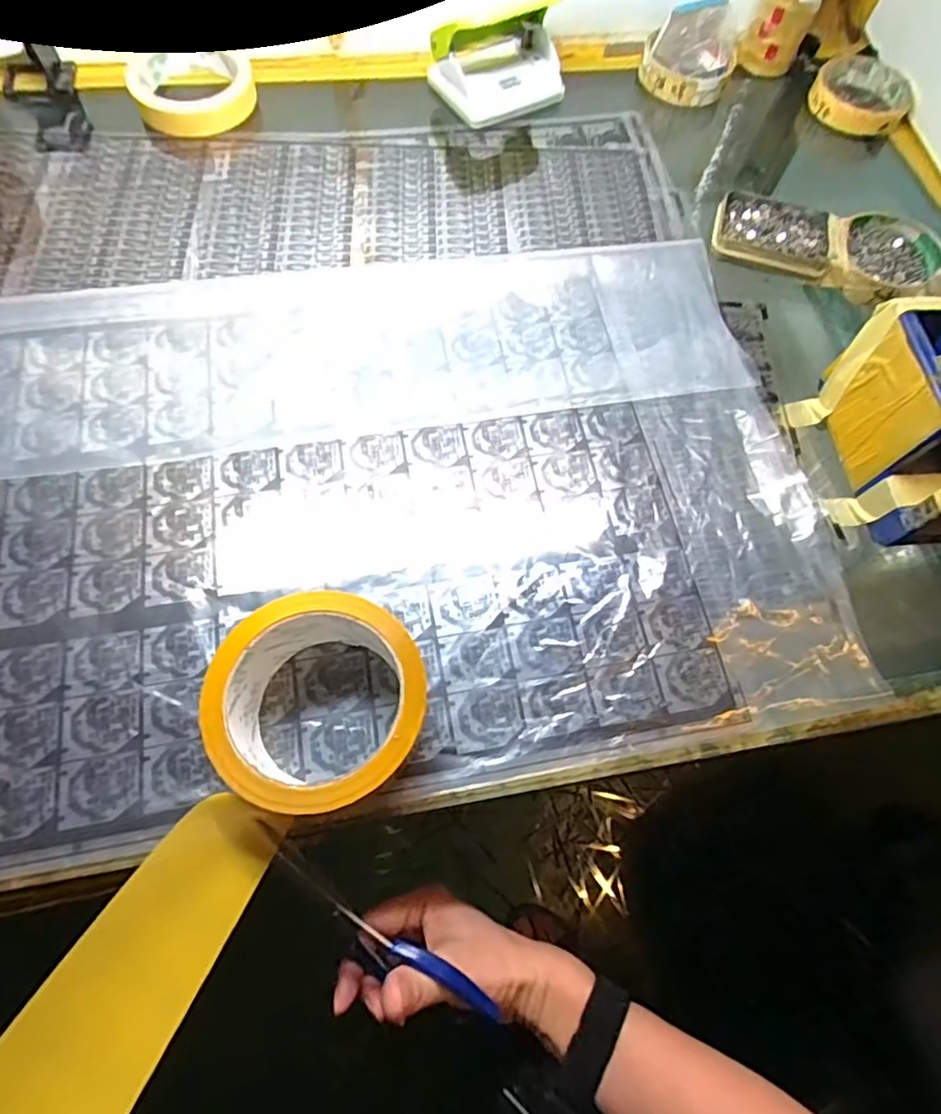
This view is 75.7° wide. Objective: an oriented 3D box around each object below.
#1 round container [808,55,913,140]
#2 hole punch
[{"bbox_3d":[0.359,-0.423,0.553,0.082,0.024,0.097,39,70,14],"label":"round container"},{"bbox_3d":[0.025,-0.427,0.513,0.101,0.059,0.083,-31,71,-15],"label":"hole punch"}]

